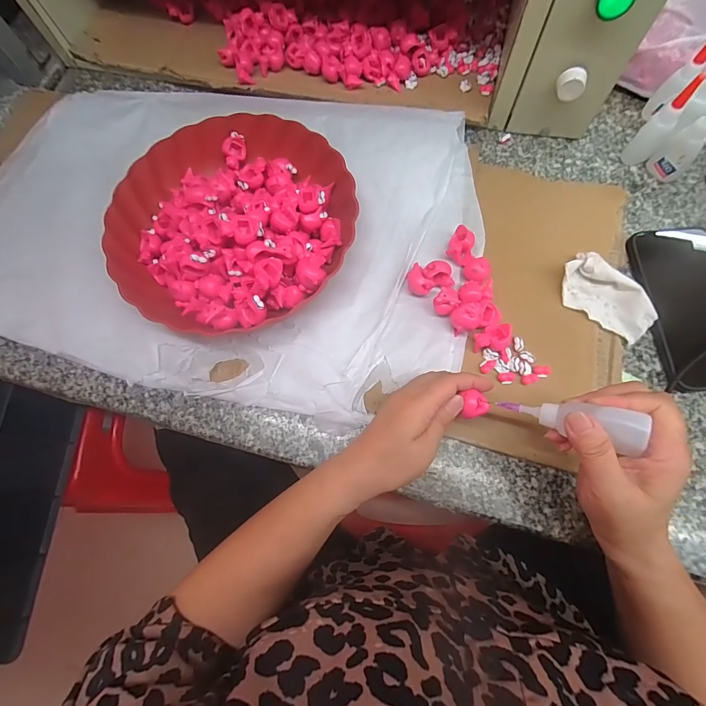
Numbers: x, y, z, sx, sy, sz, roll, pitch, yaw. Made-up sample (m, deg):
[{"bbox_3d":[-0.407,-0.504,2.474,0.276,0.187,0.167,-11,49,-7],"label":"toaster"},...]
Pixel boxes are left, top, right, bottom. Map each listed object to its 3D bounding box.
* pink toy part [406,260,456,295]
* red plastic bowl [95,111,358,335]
[{"bbox_3d":[0.075,-0.070,0.358,0.043,0.026,0.029,12,74,6],"label":"pink toy part"},{"bbox_3d":[-0.124,-0.134,0.371,0.231,0.062,0.233,-1,73,2],"label":"red plastic bowl"}]

